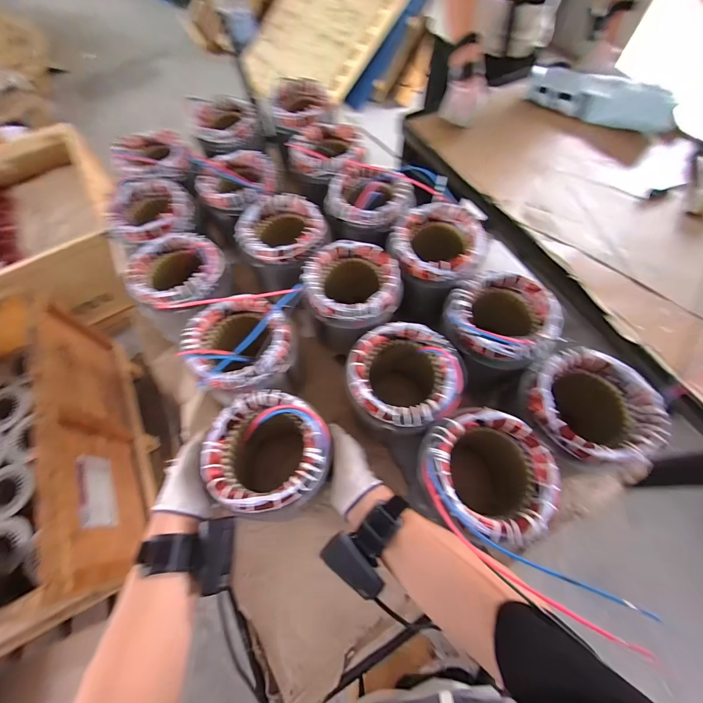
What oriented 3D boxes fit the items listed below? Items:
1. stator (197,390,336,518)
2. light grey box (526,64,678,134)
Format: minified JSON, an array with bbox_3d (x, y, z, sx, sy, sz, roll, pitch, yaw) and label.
[{"bbox_3d":[-0.103,0.151,0.451,0.143,0.165,0.136,-1,64,1],"label":"stator"},{"bbox_3d":[0.666,-0.690,0.869,0.381,0.100,0.069,40,71,19],"label":"light grey box"}]

